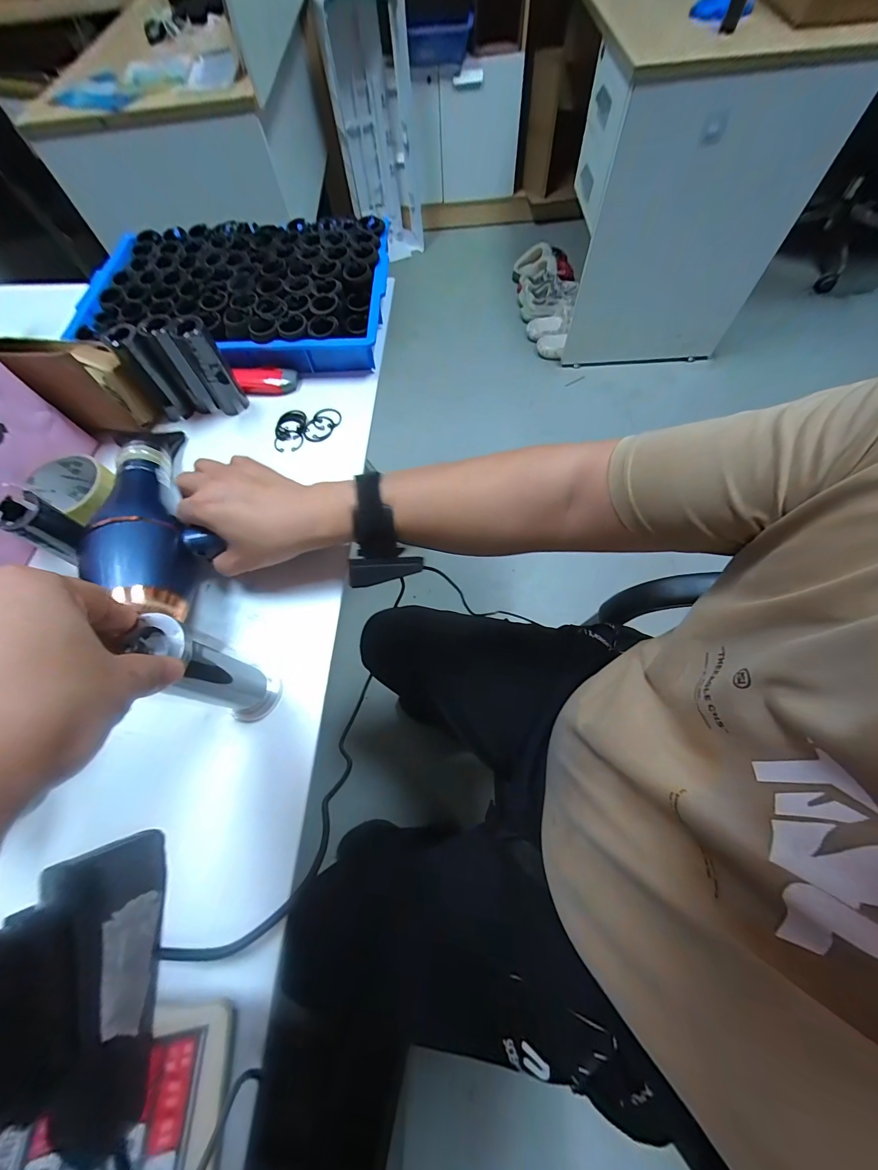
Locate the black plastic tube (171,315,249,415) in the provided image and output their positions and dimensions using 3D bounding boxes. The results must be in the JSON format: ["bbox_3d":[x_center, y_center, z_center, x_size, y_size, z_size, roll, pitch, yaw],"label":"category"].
[{"bbox_3d":[-0.267,-0.255,0.456,0.036,0.103,0.030,-33,68,-11],"label":"black plastic tube"}]

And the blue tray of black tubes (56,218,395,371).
[{"bbox_3d":[-0.284,-0.406,0.552,0.420,0.070,0.271,2,66,4],"label":"blue tray of black tubes"}]

